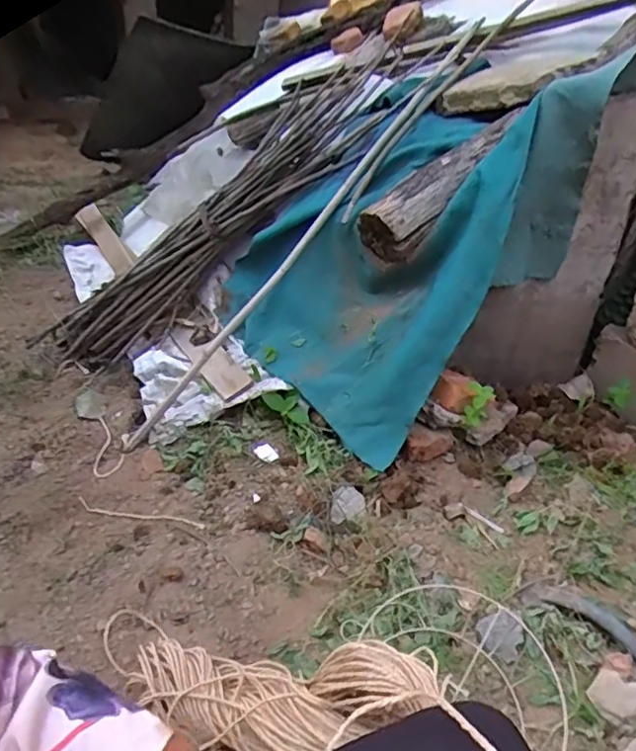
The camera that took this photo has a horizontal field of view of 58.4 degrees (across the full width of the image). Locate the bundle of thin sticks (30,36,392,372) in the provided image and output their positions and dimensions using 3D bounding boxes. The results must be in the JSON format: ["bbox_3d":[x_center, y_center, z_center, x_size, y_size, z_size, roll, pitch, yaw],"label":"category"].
[{"bbox_3d":[-0.262,-0.425,1.494,1.128,0.132,0.212,-42,45,1],"label":"bundle of thin sticks"}]

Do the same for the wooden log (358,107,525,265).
[{"bbox_3d":[0.283,-0.428,1.243,0.425,0.122,0.115,-43,48,-3],"label":"wooden log"}]

